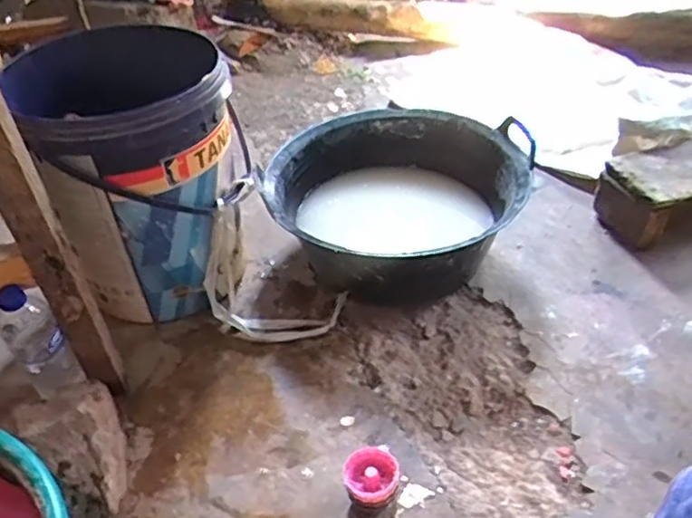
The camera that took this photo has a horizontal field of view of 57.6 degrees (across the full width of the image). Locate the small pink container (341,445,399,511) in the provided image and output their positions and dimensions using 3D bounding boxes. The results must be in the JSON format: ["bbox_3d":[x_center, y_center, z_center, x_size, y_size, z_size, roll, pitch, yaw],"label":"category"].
[{"bbox_3d":[0.030,0.267,0.754,0.065,0.056,0.065,6,42,9],"label":"small pink container"}]

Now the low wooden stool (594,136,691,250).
[{"bbox_3d":[0.630,-0.139,1.106,0.357,0.123,0.134,-15,43,-14],"label":"low wooden stool"}]

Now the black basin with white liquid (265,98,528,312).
[{"bbox_3d":[0.080,-0.087,1.073,0.409,0.177,0.376,-1,41,1],"label":"black basin with white liquid"}]

